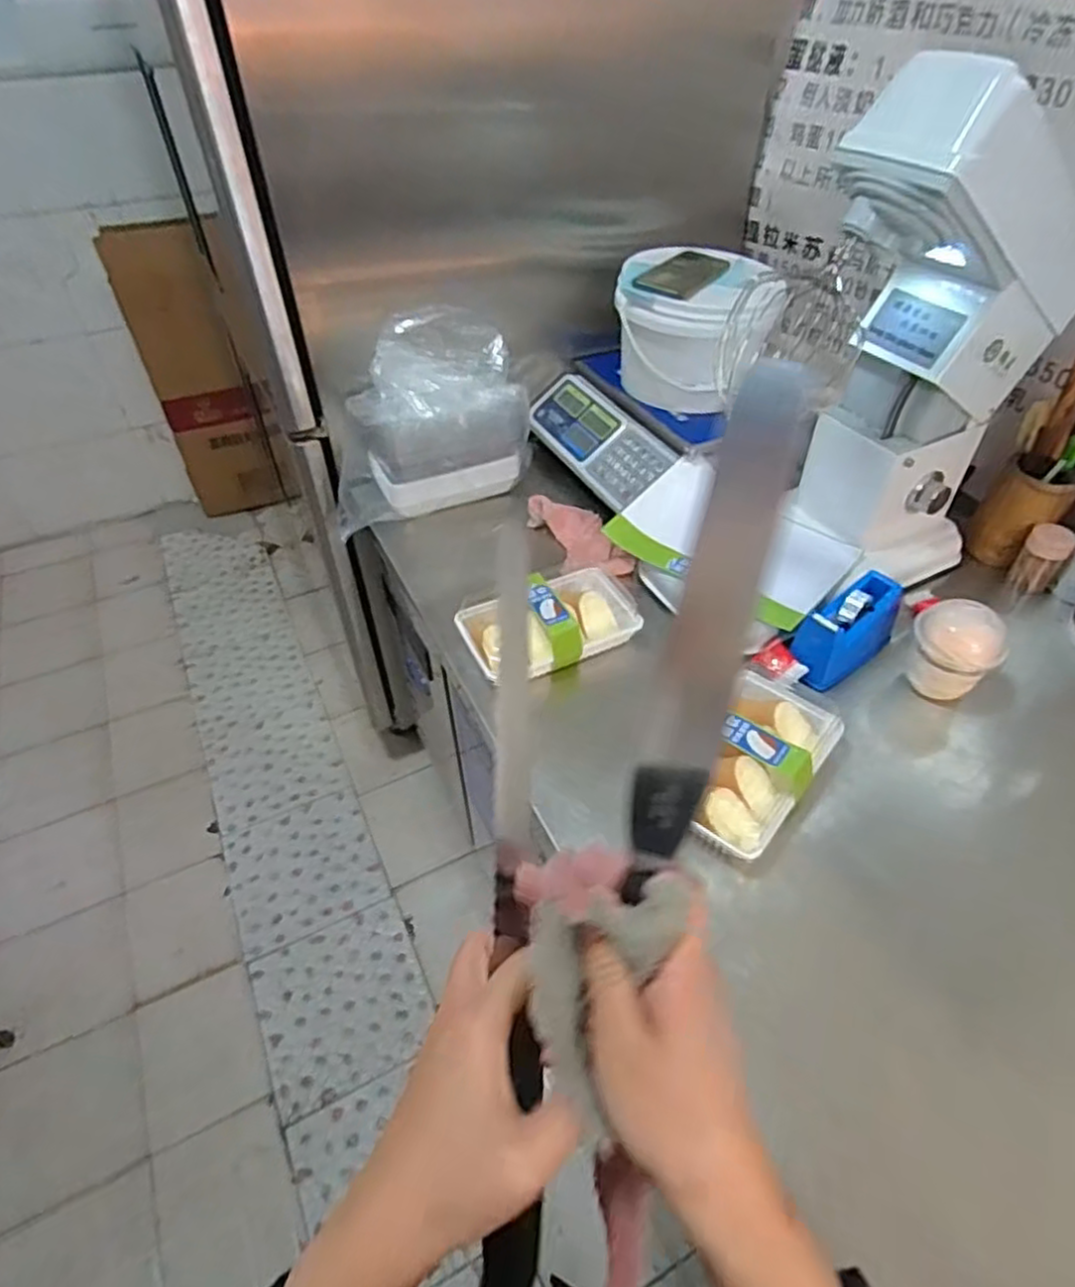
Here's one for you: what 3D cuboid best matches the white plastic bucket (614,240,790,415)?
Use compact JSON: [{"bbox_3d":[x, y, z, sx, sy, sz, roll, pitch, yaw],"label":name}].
[{"bbox_3d":[0.212,-0.446,0.983,0.199,0.171,0.195,0,46,0],"label":"white plastic bucket"}]

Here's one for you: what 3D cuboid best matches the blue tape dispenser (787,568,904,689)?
[{"bbox_3d":[0.357,-0.016,0.807,0.136,0.085,0.060,-28,52,-25],"label":"blue tape dispenser"}]

